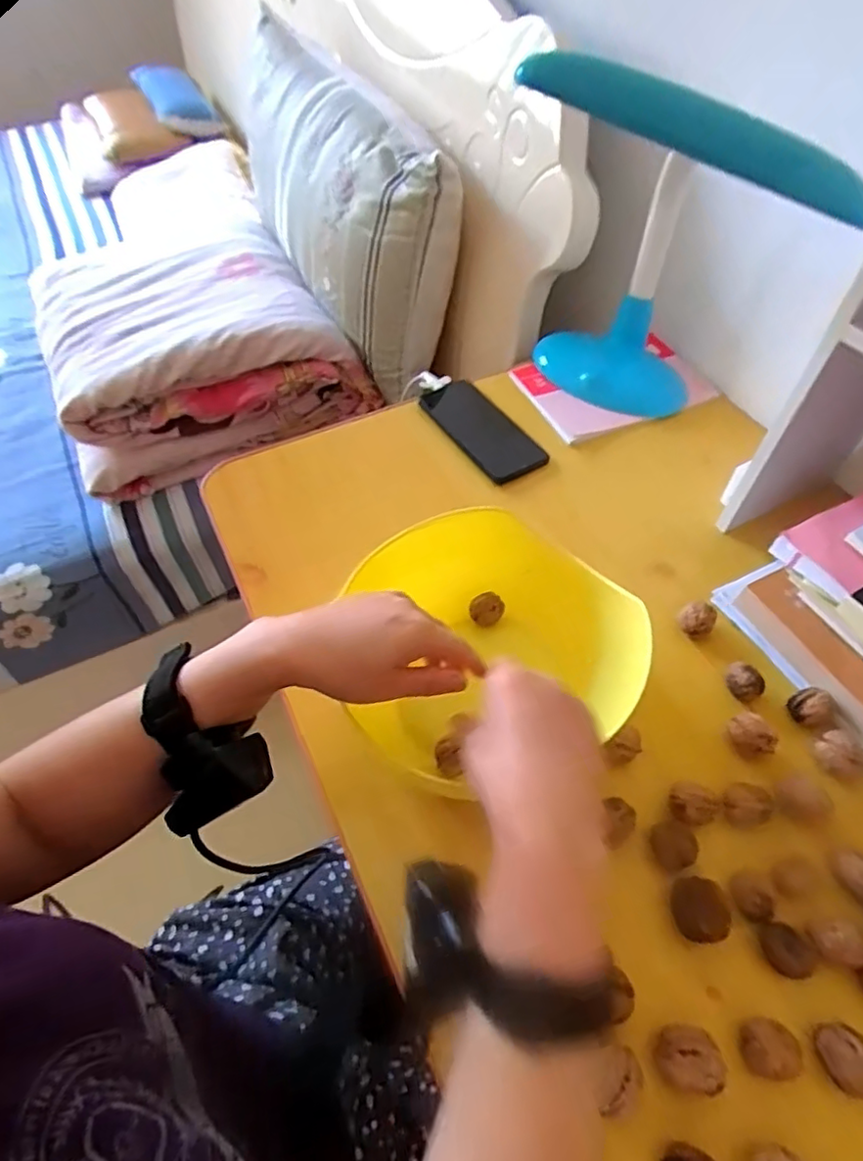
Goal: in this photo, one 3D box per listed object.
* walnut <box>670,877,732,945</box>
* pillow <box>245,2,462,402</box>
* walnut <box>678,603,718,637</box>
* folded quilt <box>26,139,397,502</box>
[{"bbox_3d":[0.172,0.215,0.396,0.029,0.036,0.038,0,54,-1],"label":"walnut"},{"bbox_3d":[-0.147,-0.587,0.951,0.166,0.279,0.566,-20,57,-14],"label":"pillow"},{"bbox_3d":[0.224,0.036,0.518,0.028,0.030,0.023,29,59,19],"label":"walnut"},{"bbox_3d":[-0.364,-0.365,0.982,0.450,0.205,0.328,-18,56,-13],"label":"folded quilt"}]

